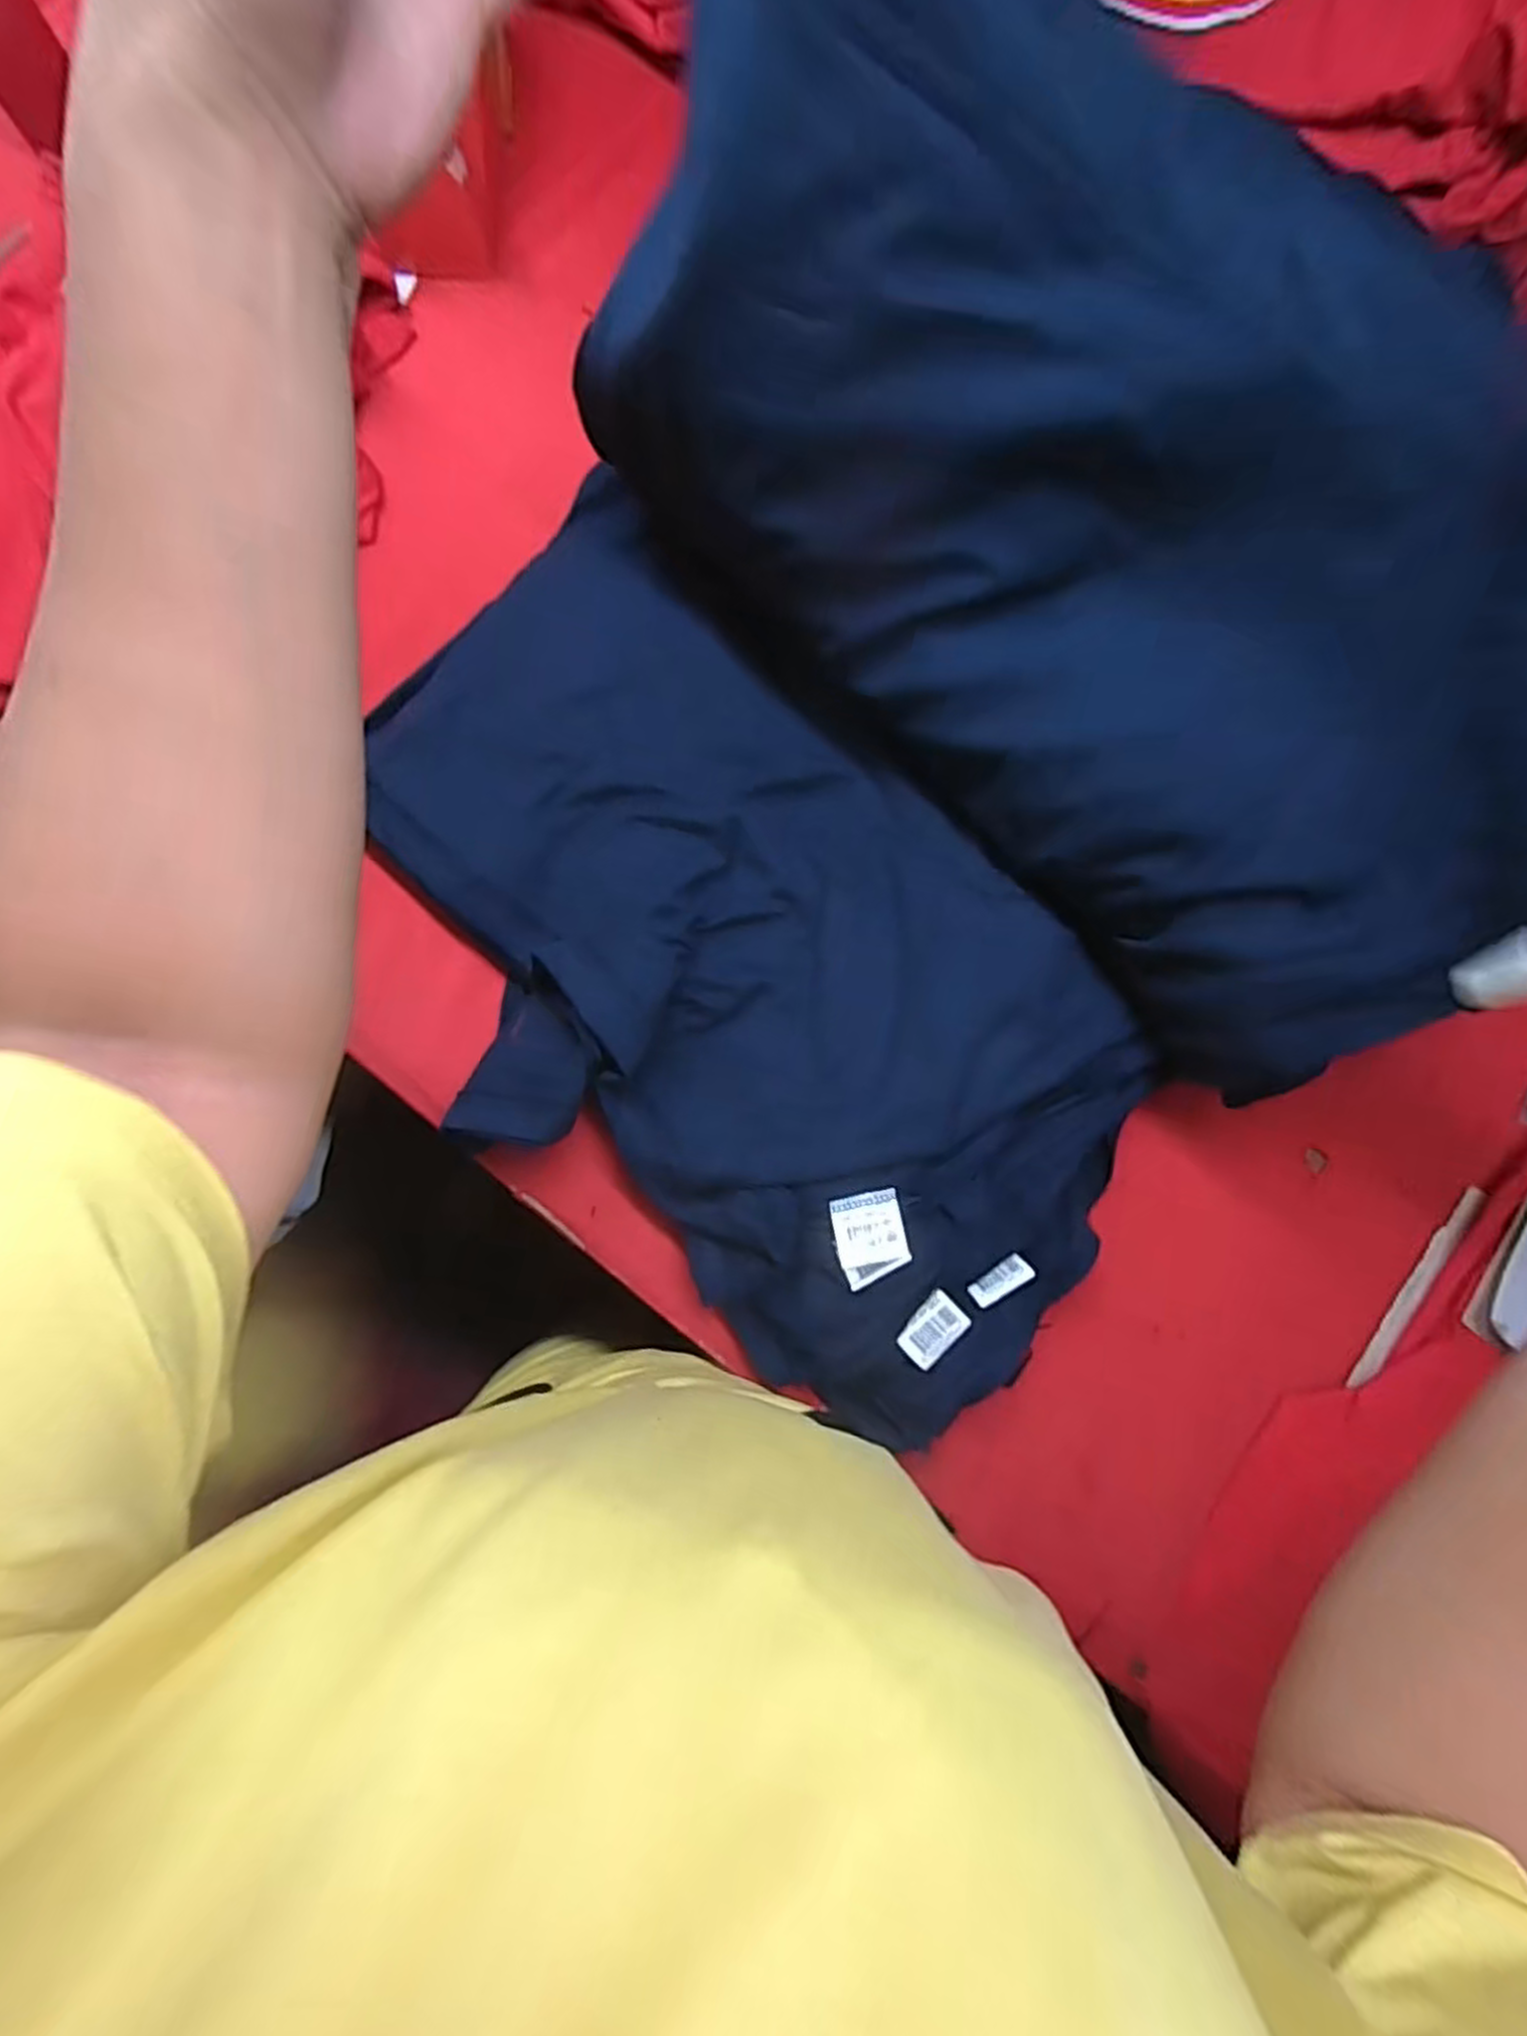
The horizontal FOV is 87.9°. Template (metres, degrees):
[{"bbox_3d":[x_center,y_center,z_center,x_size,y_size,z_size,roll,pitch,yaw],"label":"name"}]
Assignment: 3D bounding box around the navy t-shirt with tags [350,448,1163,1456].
[{"bbox_3d":[-0.032,-0.041,0.436,0.283,0.060,0.531,-40,79,-7],"label":"navy t-shirt with tags"}]

